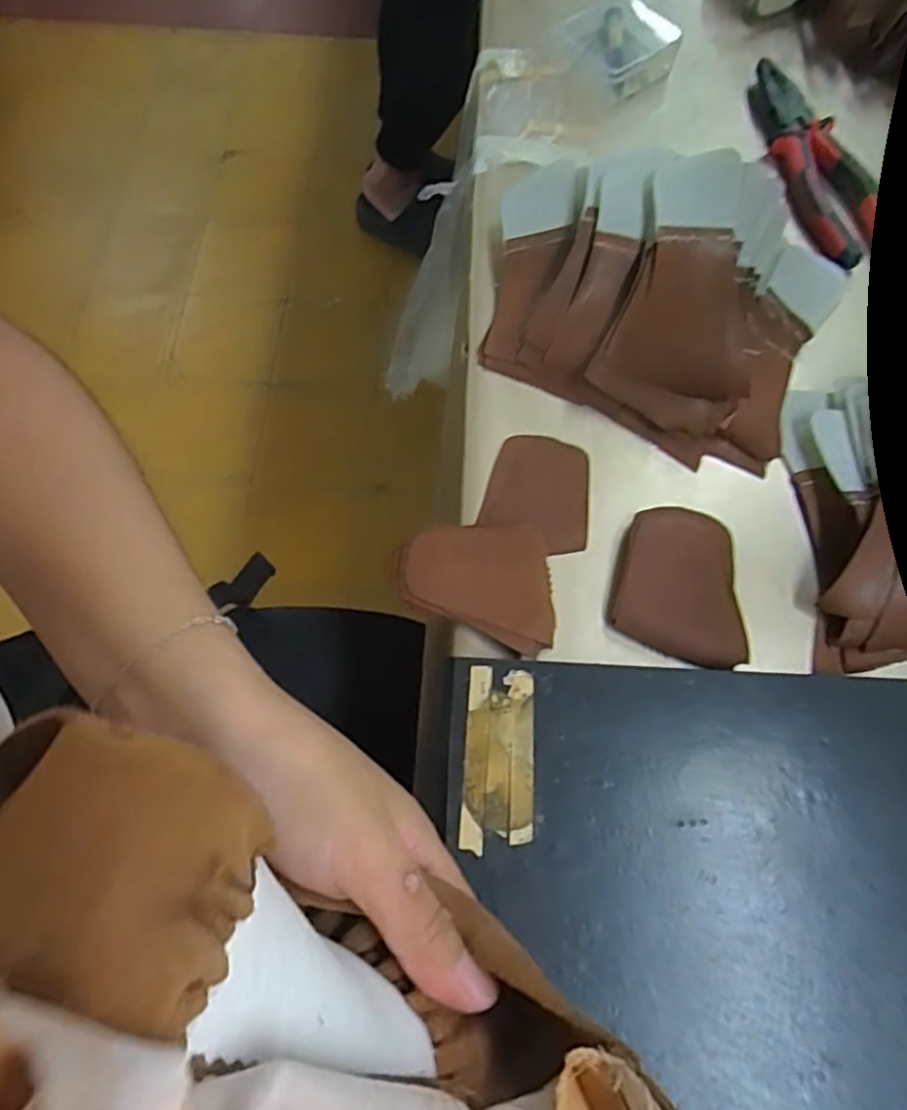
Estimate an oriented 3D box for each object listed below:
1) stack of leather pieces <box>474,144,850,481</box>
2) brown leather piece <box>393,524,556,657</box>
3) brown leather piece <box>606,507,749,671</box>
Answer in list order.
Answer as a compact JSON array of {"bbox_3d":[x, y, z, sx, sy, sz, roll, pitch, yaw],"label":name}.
[{"bbox_3d":[0.119,-0.163,0.399,0.204,0.061,0.160,24,70,8],"label":"stack of leather pieces"},{"bbox_3d":[0.011,0.018,0.353,0.080,0.012,0.071,-3,69,-2],"label":"brown leather piece"},{"bbox_3d":[0.125,0.014,0.361,0.069,0.006,0.084,19,70,6],"label":"brown leather piece"}]

